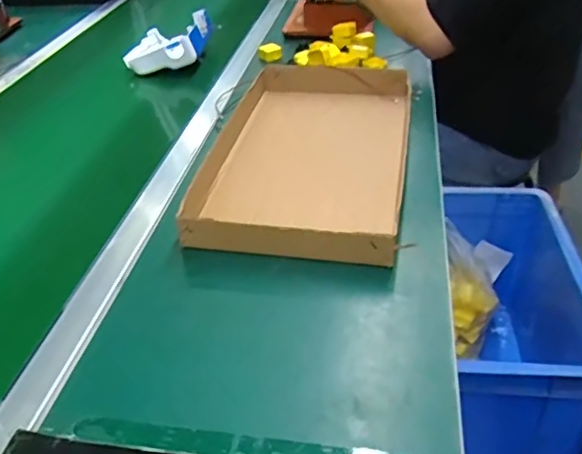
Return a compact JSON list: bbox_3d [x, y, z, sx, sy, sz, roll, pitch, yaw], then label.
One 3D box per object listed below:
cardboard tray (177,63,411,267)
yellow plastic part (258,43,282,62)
[{"bbox_3d":[0.026,-0.123,0.798,0.270,0.055,0.470,5,38,11],"label":"cardboard tray"},{"bbox_3d":[-0.041,-0.346,1.116,0.047,0.023,0.037,-5,37,-2],"label":"yellow plastic part"}]

